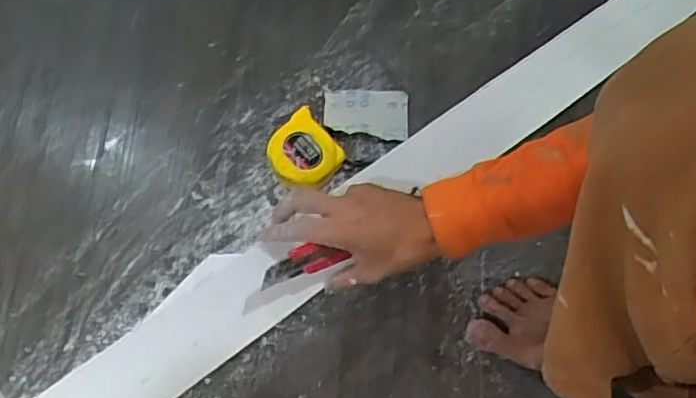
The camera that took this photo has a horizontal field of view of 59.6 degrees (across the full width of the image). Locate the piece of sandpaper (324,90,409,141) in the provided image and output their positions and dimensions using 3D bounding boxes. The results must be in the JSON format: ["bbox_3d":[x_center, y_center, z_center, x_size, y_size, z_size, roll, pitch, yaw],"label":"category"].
[{"bbox_3d":[0.022,-0.104,0.726,0.100,0.010,0.060,5,68,-7],"label":"piece of sandpaper"}]

